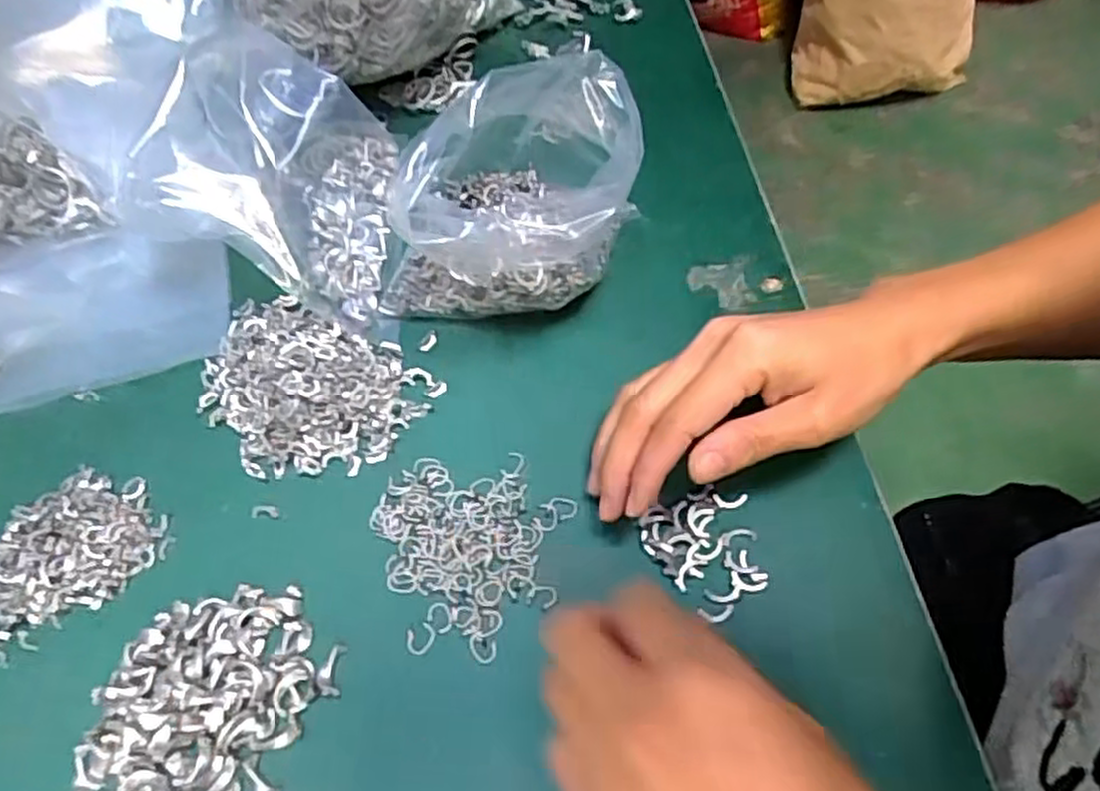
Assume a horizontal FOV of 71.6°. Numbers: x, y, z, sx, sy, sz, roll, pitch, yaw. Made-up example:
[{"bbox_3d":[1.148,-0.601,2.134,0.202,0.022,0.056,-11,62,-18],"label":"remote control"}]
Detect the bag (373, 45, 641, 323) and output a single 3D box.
[{"bbox_3d":[-0.023,-0.092,0.351,0.121,0.094,0.081,6,61,6],"label":"bag"}]

